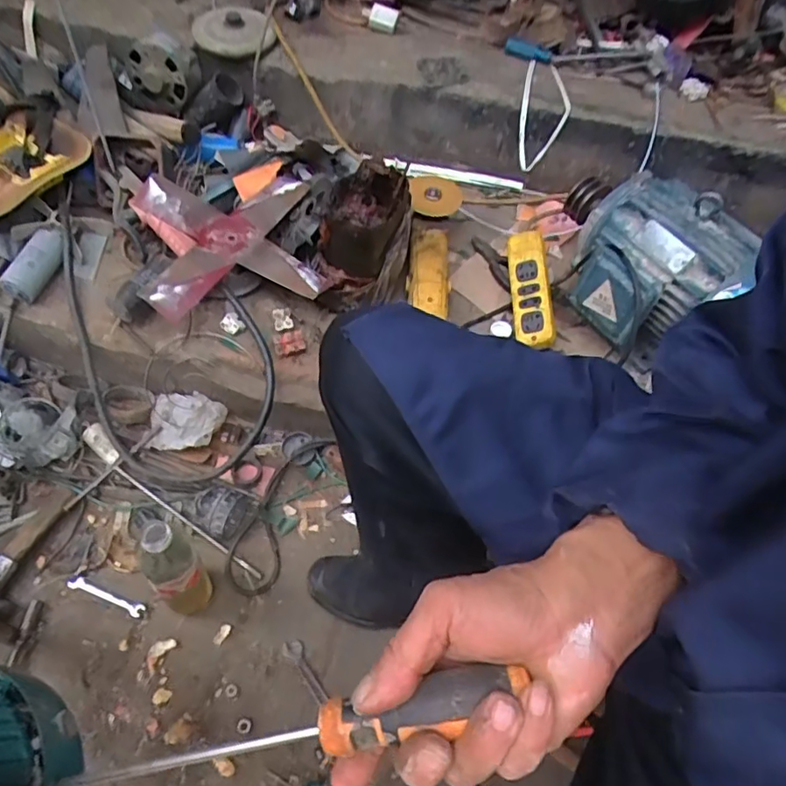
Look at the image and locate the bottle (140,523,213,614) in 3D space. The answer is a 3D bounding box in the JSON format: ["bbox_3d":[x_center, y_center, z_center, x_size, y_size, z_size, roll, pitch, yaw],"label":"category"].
[{"bbox_3d":[-0.265,0.225,0.732,0.054,0.211,0.053,3,54,-4],"label":"bottle"}]

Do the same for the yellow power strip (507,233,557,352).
[{"bbox_3d":[0.207,-0.157,0.896,0.054,0.048,0.188,-2,74,-7],"label":"yellow power strip"}]

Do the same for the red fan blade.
[{"bbox_3d":[-0.247,-0.226,0.899,0.257,0.064,0.248,-9,56,-12],"label":"red fan blade"}]

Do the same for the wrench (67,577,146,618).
[{"bbox_3d":[-0.394,0.279,0.817,0.115,0.006,0.017,20,55,9],"label":"wrench"}]

